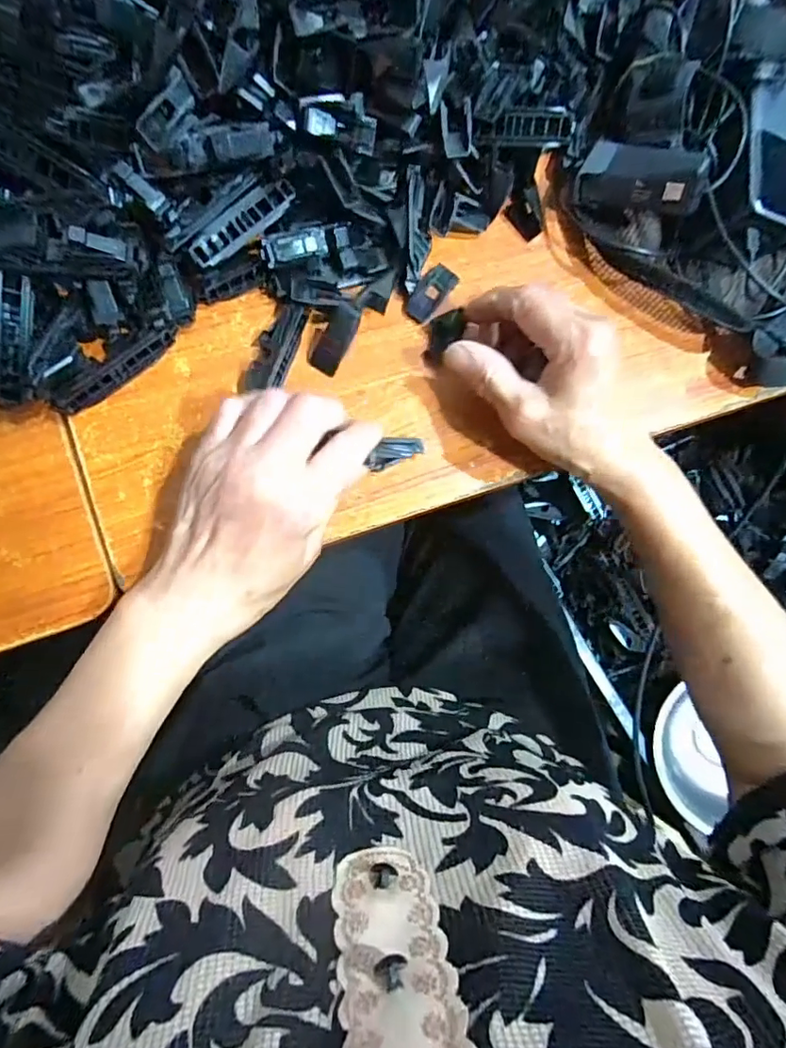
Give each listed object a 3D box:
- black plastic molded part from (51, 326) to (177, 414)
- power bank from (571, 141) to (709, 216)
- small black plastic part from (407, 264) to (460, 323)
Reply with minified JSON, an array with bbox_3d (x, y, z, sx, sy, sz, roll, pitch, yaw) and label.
[{"bbox_3d":[-0.161,-0.090,0.311,0.079,0.016,0.011,-41,91,-10],"label":"black plastic molded part"},{"bbox_3d":[0.158,-0.221,0.338,0.076,0.025,0.032,22,81,21],"label":"power bank"},{"bbox_3d":[0.025,-0.153,0.350,0.019,0.004,0.043,38,81,-3],"label":"small black plastic part"}]

